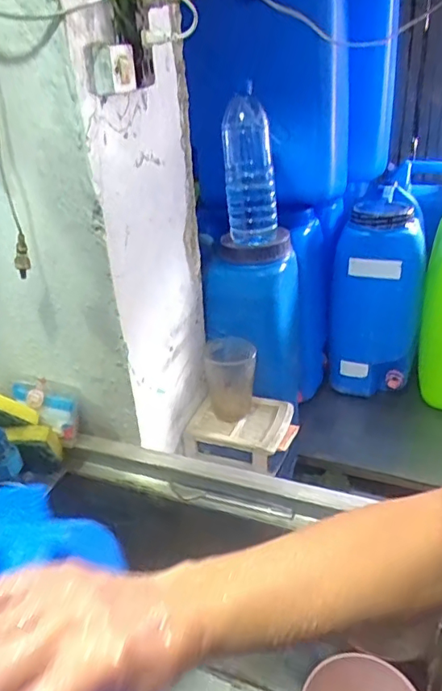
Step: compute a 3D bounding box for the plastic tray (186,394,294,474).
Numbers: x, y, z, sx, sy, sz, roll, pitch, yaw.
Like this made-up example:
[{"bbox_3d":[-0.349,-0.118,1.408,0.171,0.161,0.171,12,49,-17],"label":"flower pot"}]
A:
[{"bbox_3d":[0.037,0.154,0.950,0.166,0.068,0.138,9,32,21],"label":"plastic tray"}]

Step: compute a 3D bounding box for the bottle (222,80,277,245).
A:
[{"bbox_3d":[0.046,-0.281,0.850,0.081,0.217,0.067,-2,30,3],"label":"bottle"}]

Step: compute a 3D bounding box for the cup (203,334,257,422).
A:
[{"bbox_3d":[0.018,0.059,0.923,0.086,0.120,0.086,-5,30,-2],"label":"cup"}]

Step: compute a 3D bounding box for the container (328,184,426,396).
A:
[{"bbox_3d":[0.346,-0.113,1.186,0.179,0.394,0.228,5,31,15],"label":"container"}]

